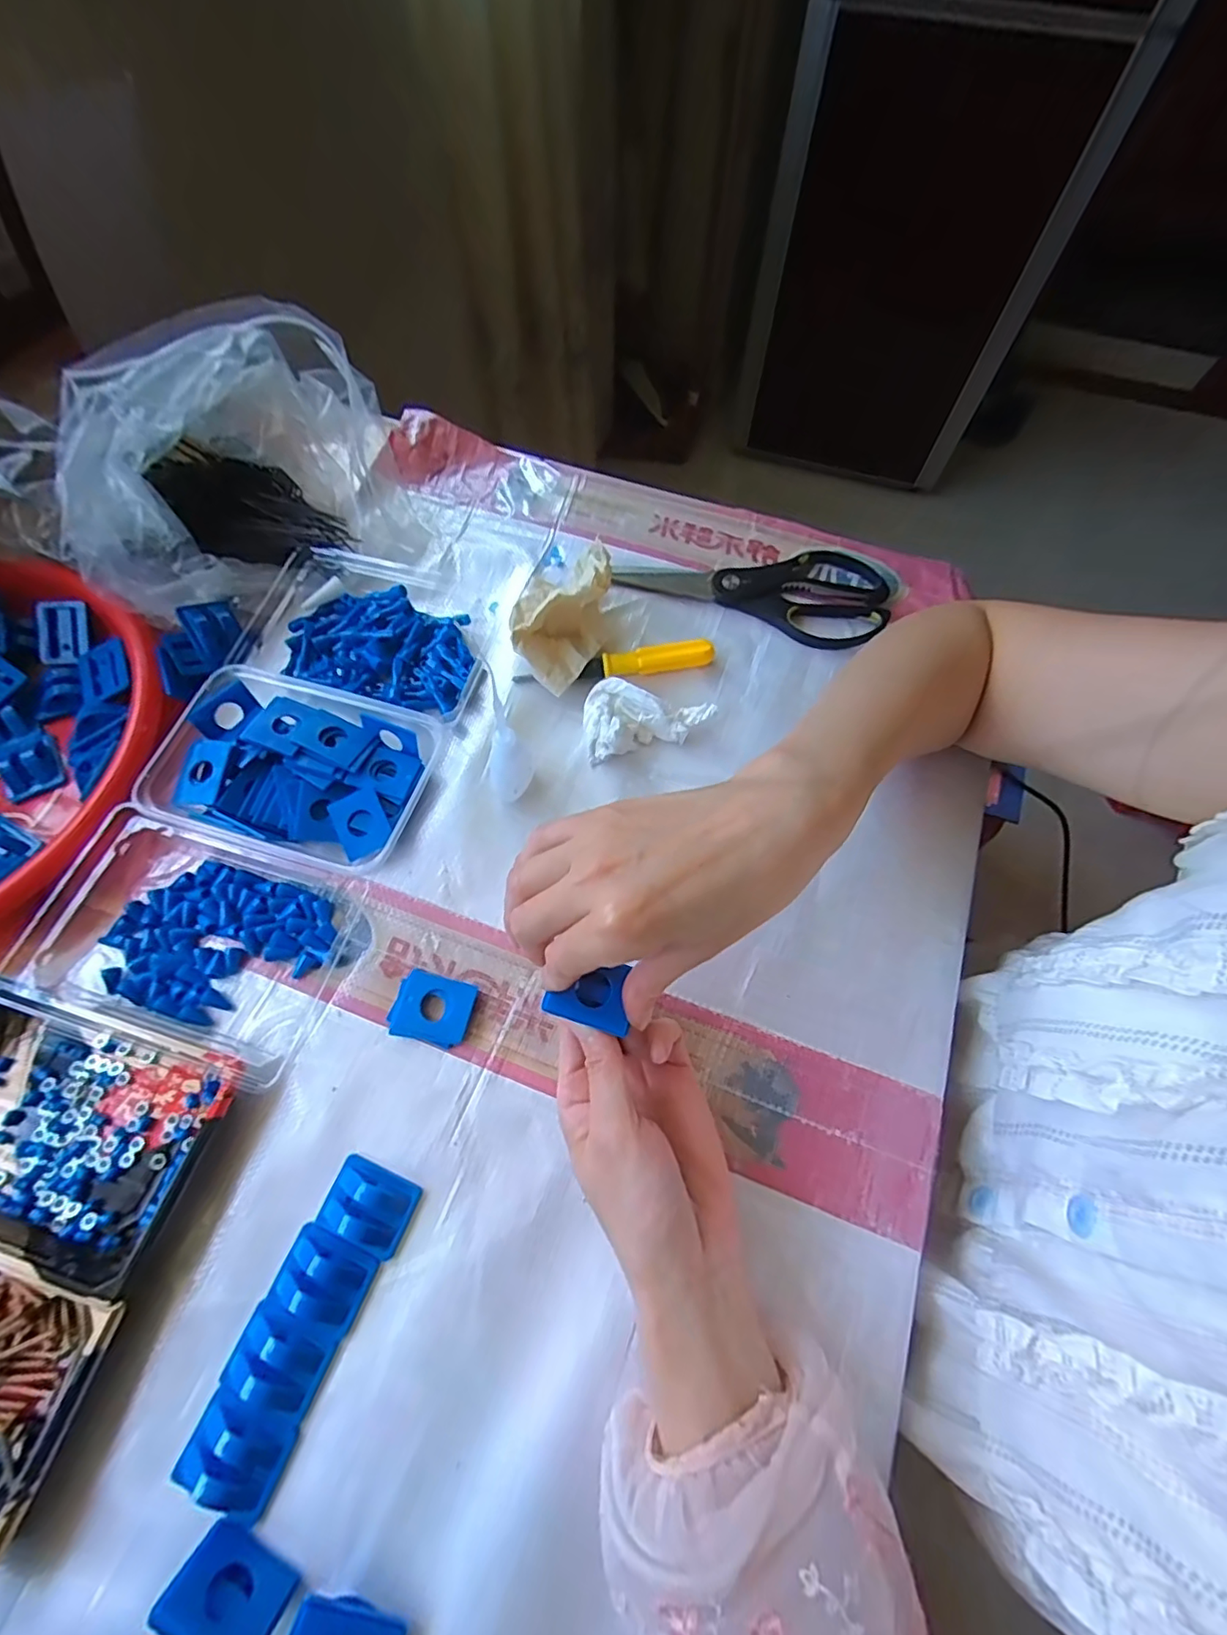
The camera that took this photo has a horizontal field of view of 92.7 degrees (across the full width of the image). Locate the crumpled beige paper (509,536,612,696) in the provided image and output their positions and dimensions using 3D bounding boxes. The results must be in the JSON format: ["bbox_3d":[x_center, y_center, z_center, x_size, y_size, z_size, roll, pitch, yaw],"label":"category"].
[{"bbox_3d":[-0.039,-0.146,0.420,0.065,0.053,0.116,9,67,4],"label":"crumpled beige paper"}]

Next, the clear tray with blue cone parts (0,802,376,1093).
[{"bbox_3d":[-0.251,0.066,0.342,0.183,0.031,0.120,18,68,7],"label":"clear tray with blue cone parts"}]

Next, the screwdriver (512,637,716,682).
[{"bbox_3d":[0.002,-0.109,0.424,0.142,0.017,0.017,-9,67,-4],"label":"screwdriver"}]

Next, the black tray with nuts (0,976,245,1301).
[{"bbox_3d":[-0.289,0.158,0.301,0.160,0.026,0.109,16,68,7],"label":"black tray with nuts"}]

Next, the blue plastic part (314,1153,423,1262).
[{"bbox_3d":[-0.126,0.197,0.297,0.045,0.016,0.033,24,69,10],"label":"blue plastic part"}]

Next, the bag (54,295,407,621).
[{"bbox_3d":[-0.276,-0.262,0.432,0.208,0.117,0.157,-19,68,-8],"label":"bag"}]

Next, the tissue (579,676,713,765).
[{"bbox_3d":[0.022,-0.072,0.403,0.084,0.027,0.053,-11,67,-5],"label":"tissue"}]

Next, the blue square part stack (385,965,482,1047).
[{"bbox_3d":[-0.105,0.110,0.339,0.046,0.008,0.037,12,67,5],"label":"blue square part stack"}]

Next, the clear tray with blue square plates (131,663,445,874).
[{"bbox_3d":[-0.203,-0.030,0.378,0.152,0.036,0.108,15,68,6],"label":"clear tray with blue square plates"}]

